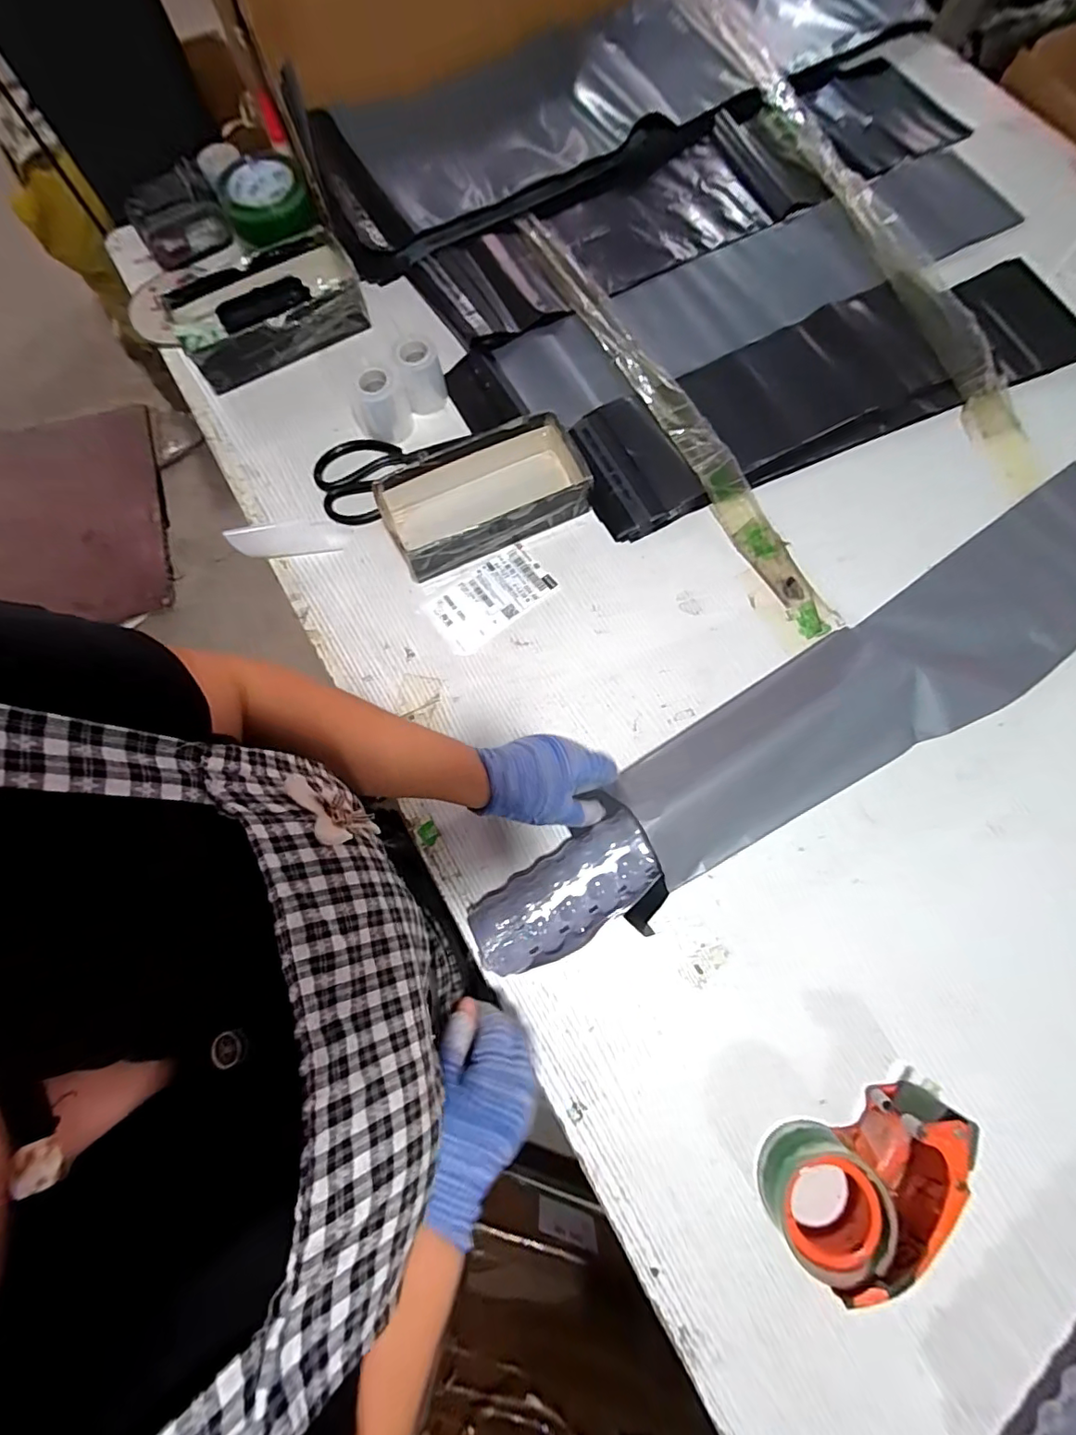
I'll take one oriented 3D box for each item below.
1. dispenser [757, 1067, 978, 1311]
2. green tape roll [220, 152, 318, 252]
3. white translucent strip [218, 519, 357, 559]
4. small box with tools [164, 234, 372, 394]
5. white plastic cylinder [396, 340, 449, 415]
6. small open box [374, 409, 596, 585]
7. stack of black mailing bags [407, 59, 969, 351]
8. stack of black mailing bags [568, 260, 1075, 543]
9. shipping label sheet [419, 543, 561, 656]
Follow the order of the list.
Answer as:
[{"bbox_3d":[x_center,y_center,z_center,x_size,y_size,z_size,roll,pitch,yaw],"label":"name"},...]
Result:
[{"bbox_3d":[0.254,0.357,0.405,0.156,0.064,0.089,-18,75,-3],"label":"dispenser"},{"bbox_3d":[-0.333,-0.631,0.654,0.103,0.037,0.116,-25,75,-5],"label":"green tape roll"},{"bbox_3d":[-0.277,-0.199,0.596,0.125,0.028,0.032,-12,75,-1],"label":"white translucent strip"},{"bbox_3d":[-0.333,-0.507,0.668,0.225,0.058,0.131,-23,75,-5],"label":"small box with tools"},{"bbox_3d":[-0.134,-0.398,0.627,0.046,0.066,0.037,-6,75,0],"label":"white plastic cylinder"},{"bbox_3d":[-0.056,-0.246,0.584,0.218,0.053,0.114,-23,75,-5],"label":"small open box"},{"bbox_3d":[0.214,-0.711,0.720,0.788,0.029,0.195,-28,76,-6],"label":"stack of black mailing bags"},{"bbox_3d":[0.335,-0.390,0.621,0.612,0.034,0.172,-23,75,-4],"label":"stack of black mailing bags"},{"bbox_3d":[-0.054,-0.131,0.582,0.134,0.004,0.079,-37,77,-8],"label":"shipping label sheet"}]

